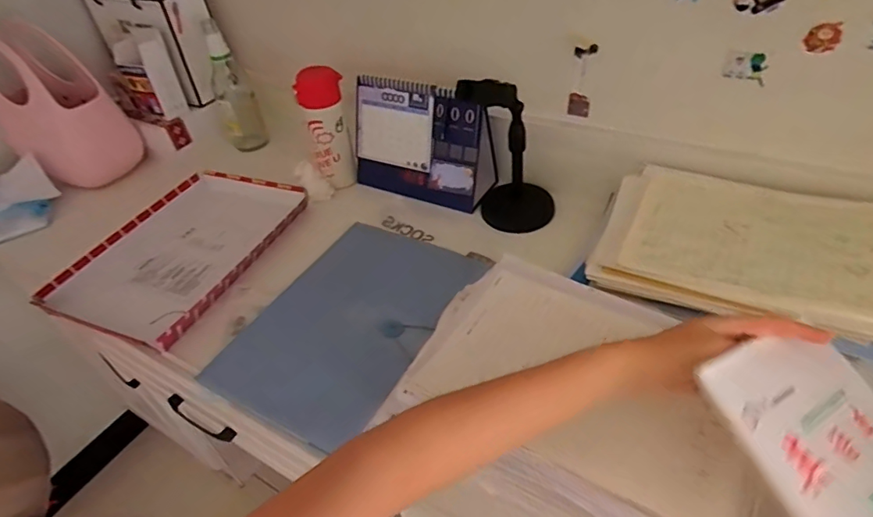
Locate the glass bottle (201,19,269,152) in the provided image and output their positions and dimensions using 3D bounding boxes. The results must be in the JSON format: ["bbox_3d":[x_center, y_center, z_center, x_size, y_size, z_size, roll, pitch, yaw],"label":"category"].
[{"bbox_3d":[-0.378,-0.308,0.938,0.068,0.221,0.071,-23,44,-17],"label":"glass bottle"}]

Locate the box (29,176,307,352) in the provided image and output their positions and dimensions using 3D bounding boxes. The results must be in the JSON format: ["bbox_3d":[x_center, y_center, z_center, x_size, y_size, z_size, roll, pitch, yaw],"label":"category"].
[{"bbox_3d":[-0.385,-0.019,0.775,0.241,0.030,0.337,13,46,21],"label":"box"}]

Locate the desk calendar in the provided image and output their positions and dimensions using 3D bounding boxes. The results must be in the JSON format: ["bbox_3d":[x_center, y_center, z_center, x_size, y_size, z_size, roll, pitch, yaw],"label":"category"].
[{"bbox_3d":[-0.023,-0.187,0.810,0.214,0.174,0.101,19,48,26],"label":"desk calendar"}]

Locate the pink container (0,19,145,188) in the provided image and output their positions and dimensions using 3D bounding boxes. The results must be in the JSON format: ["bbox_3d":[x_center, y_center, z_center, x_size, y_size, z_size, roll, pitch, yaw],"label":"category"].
[{"bbox_3d":[-0.670,-0.255,0.904,0.182,0.292,0.159,-35,49,-27],"label":"pink container"}]

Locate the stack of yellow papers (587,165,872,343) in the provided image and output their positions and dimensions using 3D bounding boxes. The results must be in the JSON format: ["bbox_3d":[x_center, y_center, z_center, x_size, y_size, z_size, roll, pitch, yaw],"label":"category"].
[{"bbox_3d":[0.344,-0.018,0.577,0.297,0.048,0.204,19,48,26],"label":"stack of yellow papers"}]

